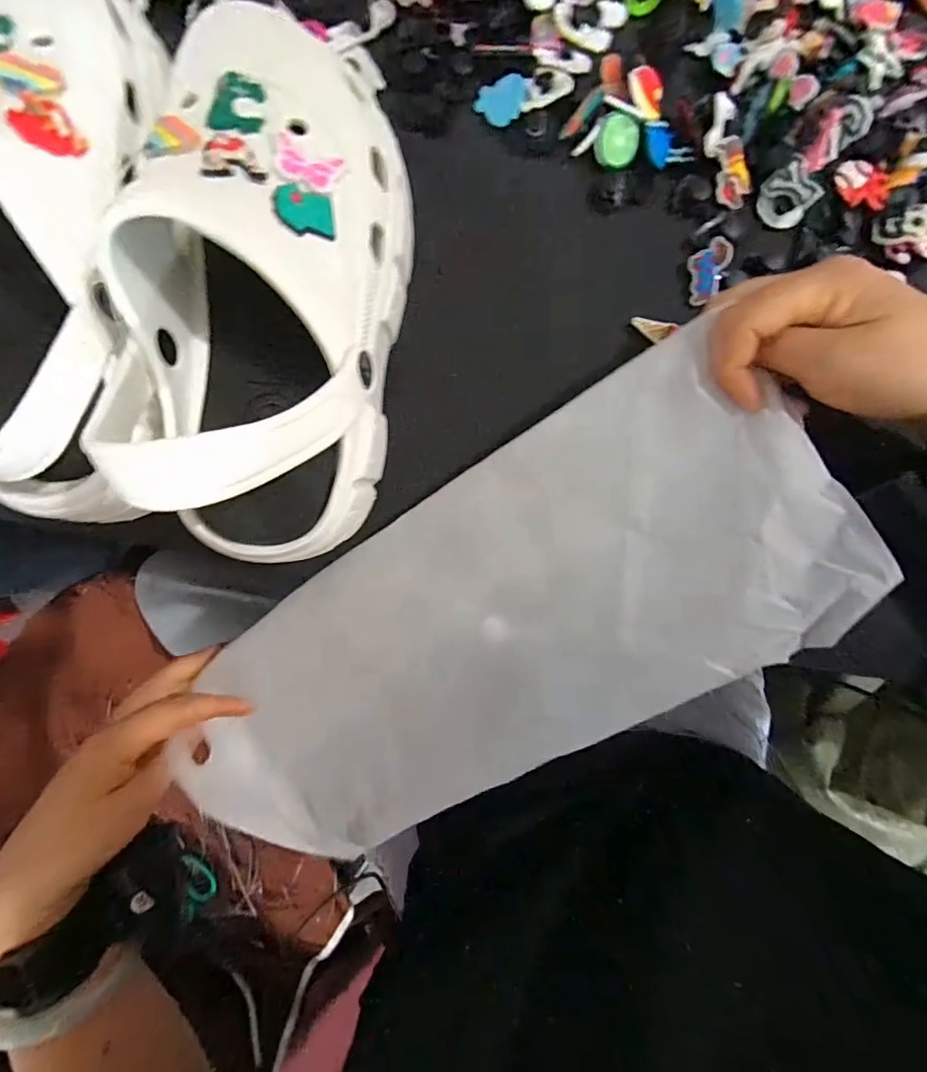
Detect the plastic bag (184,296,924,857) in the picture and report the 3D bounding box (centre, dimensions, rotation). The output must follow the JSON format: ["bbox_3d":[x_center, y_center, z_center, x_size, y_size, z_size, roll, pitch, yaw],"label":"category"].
[{"bbox_3d":[0.003,0.057,0.281,0.375,0.031,0.154,-32,92,17],"label":"plastic bag"}]

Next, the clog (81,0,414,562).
[{"bbox_3d":[-0.086,-0.103,0.218,0.099,0.088,0.227,6,92,2],"label":"clog"}]

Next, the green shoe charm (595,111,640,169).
[{"bbox_3d":[0.084,-0.217,0.278,0.022,0.010,0.024,22,92,1],"label":"green shoe charm"}]

